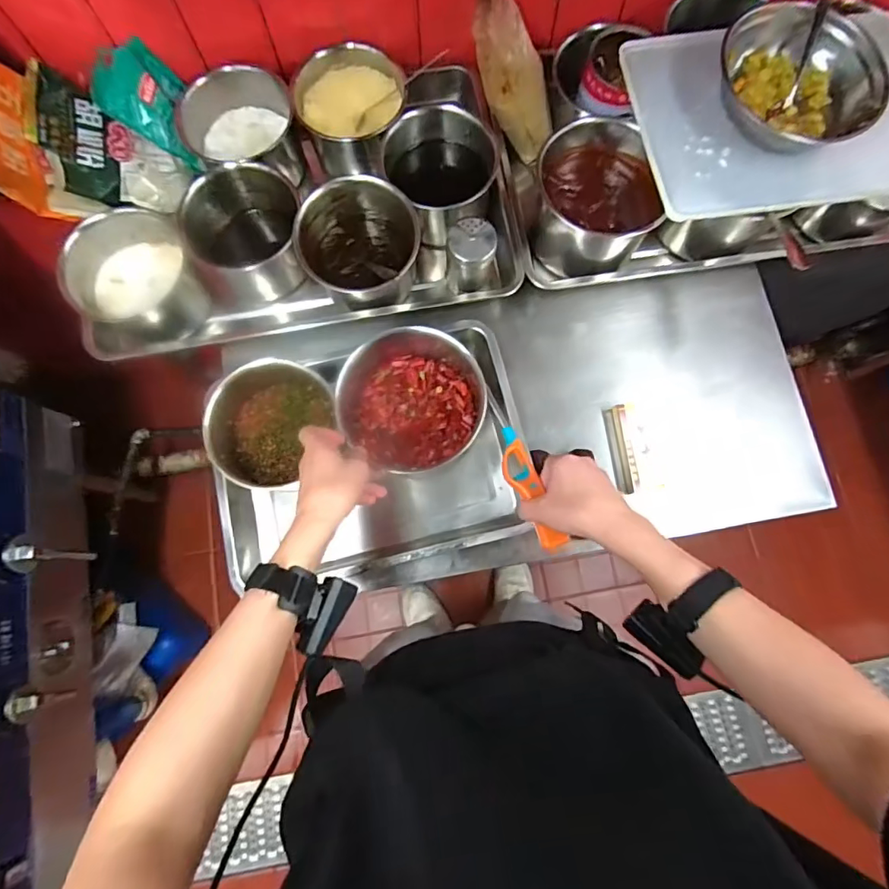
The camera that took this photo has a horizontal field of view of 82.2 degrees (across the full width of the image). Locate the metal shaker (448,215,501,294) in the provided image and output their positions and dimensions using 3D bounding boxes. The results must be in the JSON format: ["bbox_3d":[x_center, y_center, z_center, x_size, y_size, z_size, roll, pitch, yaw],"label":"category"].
[{"bbox_3d":[0.043,-0.254,0.688,0.070,0.112,0.058,2,76,1],"label":"metal shaker"}]

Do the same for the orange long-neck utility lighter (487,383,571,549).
[{"bbox_3d":[0.090,0.025,0.622,0.039,0.031,0.219,-16,61,-3],"label":"orange long-neck utility lighter"}]

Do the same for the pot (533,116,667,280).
[{"bbox_3d":[0.197,-0.335,0.702,0.143,0.134,0.156,0,76,1],"label":"pot"}]

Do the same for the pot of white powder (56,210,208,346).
[{"bbox_3d":[-0.413,-0.221,0.679,0.145,0.122,0.153,0,76,1],"label":"pot of white powder"}]

